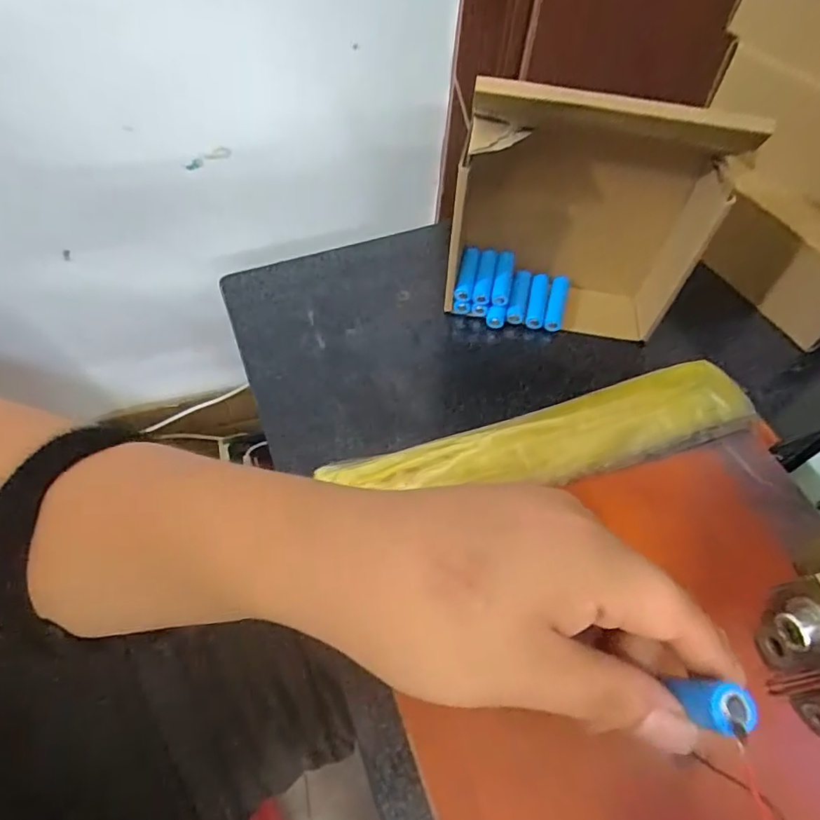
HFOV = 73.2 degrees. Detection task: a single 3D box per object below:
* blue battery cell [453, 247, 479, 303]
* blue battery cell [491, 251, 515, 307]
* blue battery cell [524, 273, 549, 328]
[{"bbox_3d":[0.046,-0.109,0.444,0.014,0.013,0.052,11,70,4],"label":"blue battery cell"},{"bbox_3d":[0.074,-0.105,0.442,0.015,0.014,0.048,12,80,4],"label":"blue battery cell"},{"bbox_3d":[0.103,-0.089,0.446,0.015,0.014,0.049,12,74,5],"label":"blue battery cell"}]

